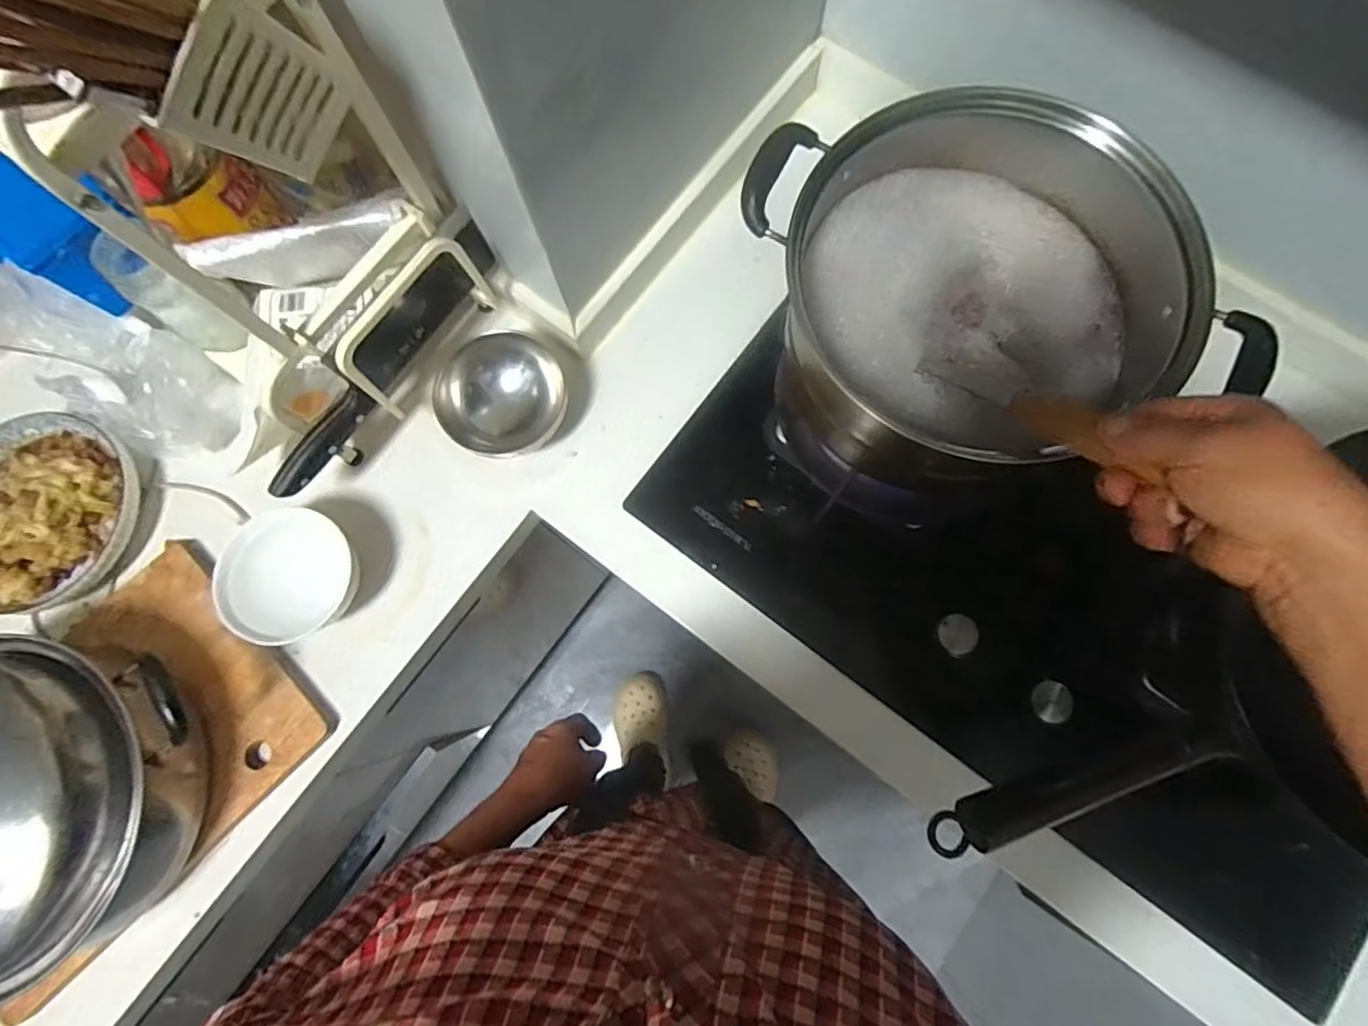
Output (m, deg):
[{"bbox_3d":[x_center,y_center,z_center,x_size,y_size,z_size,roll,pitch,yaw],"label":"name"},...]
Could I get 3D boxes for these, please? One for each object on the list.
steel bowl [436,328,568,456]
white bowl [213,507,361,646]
[{"bbox_3d":[-0.172,-0.113,0.627,0.118,0.061,0.120,0,78,1],"label":"steel bowl"},{"bbox_3d":[-0.355,0.055,0.586,0.102,0.070,0.116,-28,79,-5],"label":"white bowl"}]

